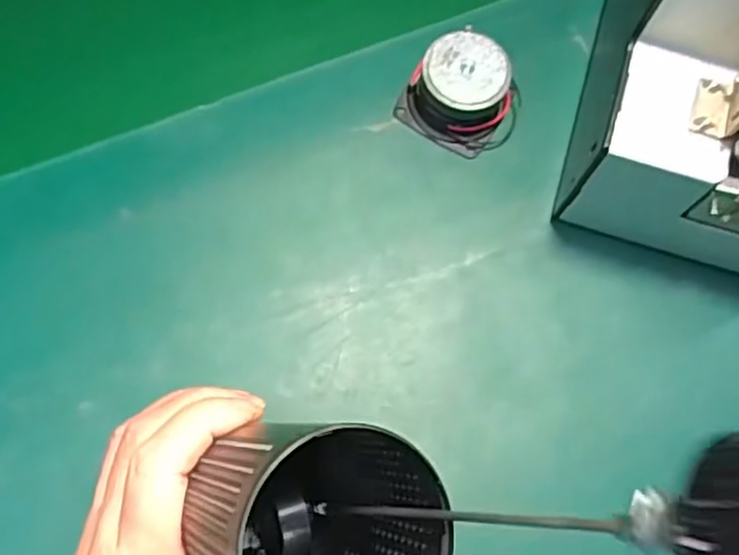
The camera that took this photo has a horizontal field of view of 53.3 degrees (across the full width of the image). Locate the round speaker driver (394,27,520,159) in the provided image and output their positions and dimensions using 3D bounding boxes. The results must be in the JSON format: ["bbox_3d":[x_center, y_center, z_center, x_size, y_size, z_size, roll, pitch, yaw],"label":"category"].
[{"bbox_3d":[0.049,-0.097,0.382,0.058,0.036,0.047,31,72,8],"label":"round speaker driver"}]

